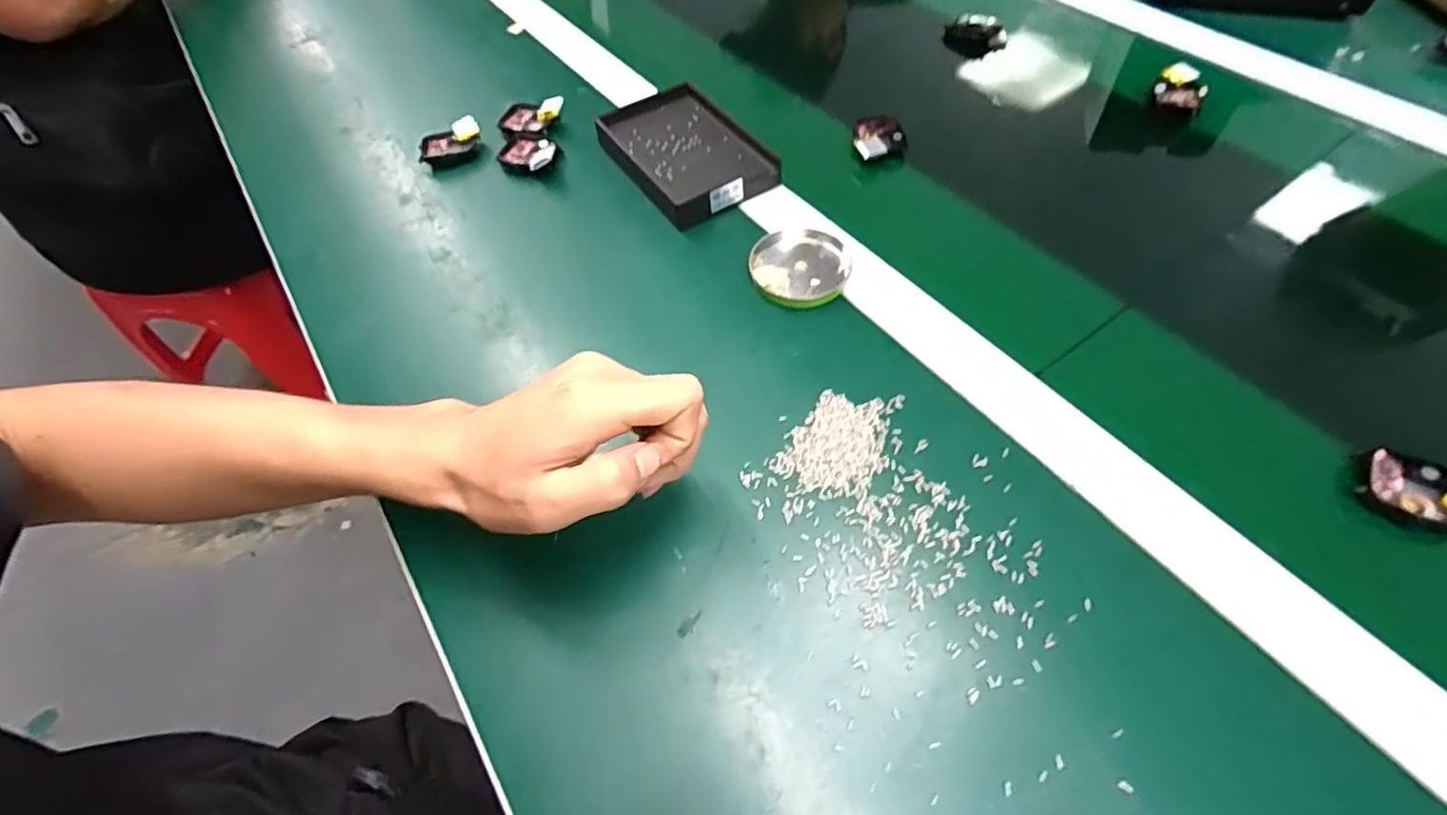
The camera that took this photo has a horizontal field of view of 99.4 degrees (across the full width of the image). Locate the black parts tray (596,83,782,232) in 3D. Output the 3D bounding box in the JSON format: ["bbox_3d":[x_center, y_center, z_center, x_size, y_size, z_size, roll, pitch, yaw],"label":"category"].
[{"bbox_3d":[-0.031,-0.203,0.476,0.096,0.021,0.141,-29,60,-14],"label":"black parts tray"}]

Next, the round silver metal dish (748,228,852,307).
[{"bbox_3d":[0.051,-0.094,0.409,0.064,0.006,0.065,-2,57,3],"label":"round silver metal dish"}]

